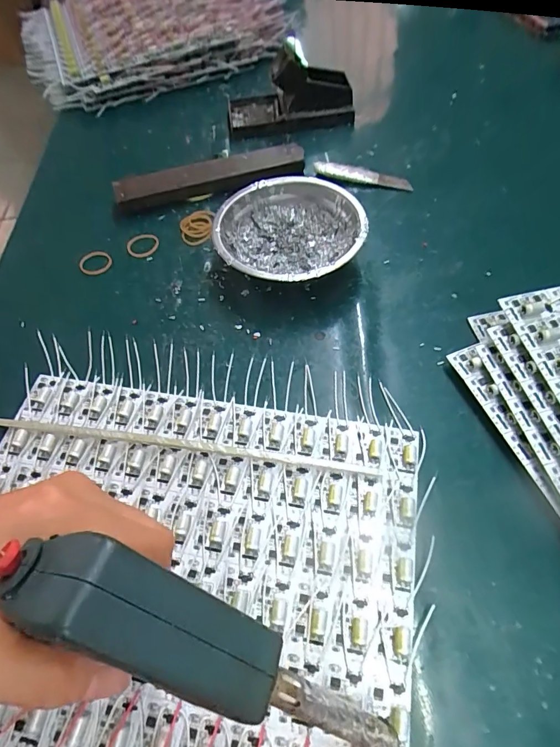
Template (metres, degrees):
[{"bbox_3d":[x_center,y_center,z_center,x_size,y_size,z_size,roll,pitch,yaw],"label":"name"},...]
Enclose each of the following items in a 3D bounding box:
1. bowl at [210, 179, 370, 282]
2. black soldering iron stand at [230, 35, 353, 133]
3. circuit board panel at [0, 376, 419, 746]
[{"bbox_3d":[0.010,-0.114,0.357,0.118,0.046,0.116,-2,58,3],"label":"bowl"},{"bbox_3d":[0.009,-0.315,0.450,0.140,0.086,0.072,-9,58,-1],"label":"black soldering iron stand"},{"bbox_3d":[-0.069,0.122,0.239,0.278,0.015,0.242,8,60,9],"label":"circuit board panel"}]

